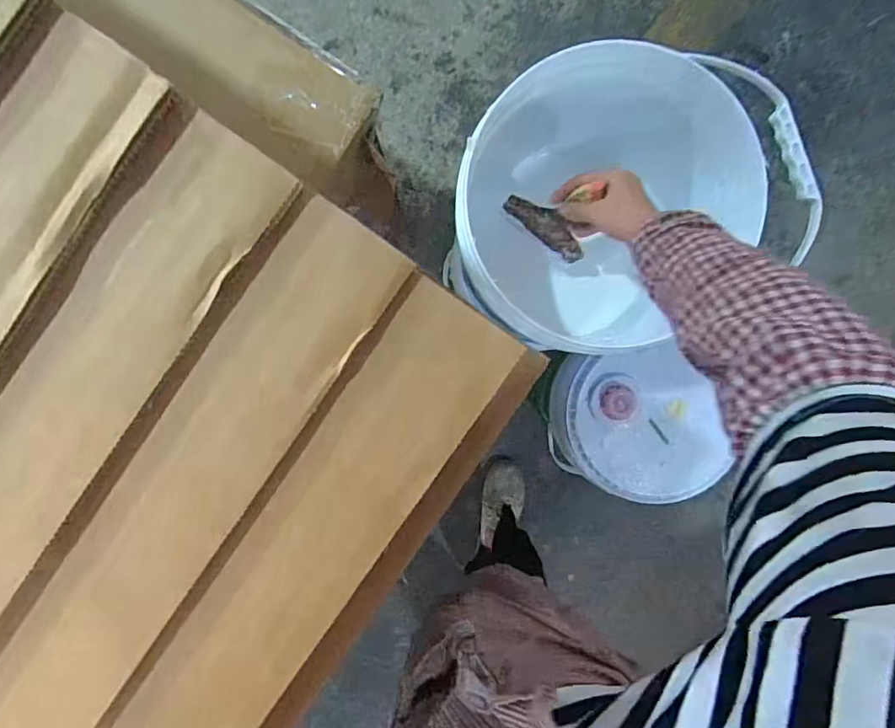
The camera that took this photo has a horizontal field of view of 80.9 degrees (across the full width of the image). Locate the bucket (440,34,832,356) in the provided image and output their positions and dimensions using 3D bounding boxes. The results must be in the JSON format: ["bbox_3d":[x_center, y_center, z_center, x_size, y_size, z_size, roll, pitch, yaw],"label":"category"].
[{"bbox_3d":[0.187,-0.190,0.649,0.360,0.276,0.282,-23,92,1],"label":"bucket"}]

